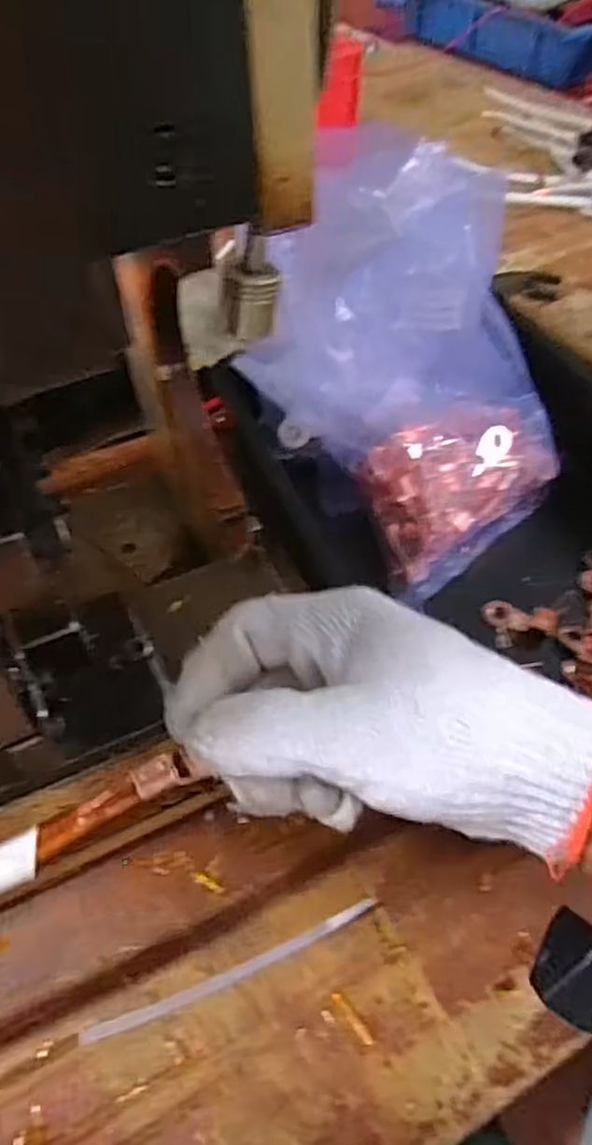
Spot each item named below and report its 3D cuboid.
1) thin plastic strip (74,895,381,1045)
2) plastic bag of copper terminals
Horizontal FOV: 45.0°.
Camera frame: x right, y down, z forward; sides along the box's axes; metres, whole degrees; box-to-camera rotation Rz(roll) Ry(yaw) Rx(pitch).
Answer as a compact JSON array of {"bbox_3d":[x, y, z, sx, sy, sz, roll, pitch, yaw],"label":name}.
[{"bbox_3d":[-0.028,0.185,0.332,0.143,0.004,0.008,-19,52,-13],"label":"thin plastic strip"},{"bbox_3d":[0.086,-0.147,0.483,0.207,0.183,0.213,-33,56,-23],"label":"plastic bag of copper terminals"}]

